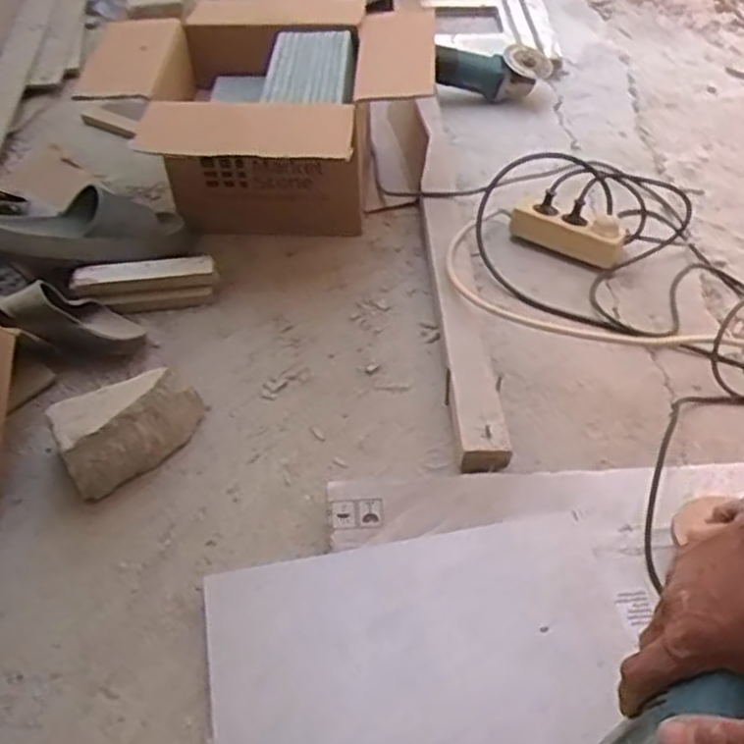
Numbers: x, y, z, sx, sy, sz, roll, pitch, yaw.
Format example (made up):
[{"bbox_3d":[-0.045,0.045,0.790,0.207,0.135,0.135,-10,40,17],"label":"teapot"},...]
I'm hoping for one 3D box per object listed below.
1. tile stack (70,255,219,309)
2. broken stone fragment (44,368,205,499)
[{"bbox_3d":[-0.300,-0.112,1.035,0.180,0.068,0.031,-9,50,-7],"label":"tile stack"},{"bbox_3d":[-0.259,0.061,0.859,0.157,0.103,0.075,-25,53,-19],"label":"broken stone fragment"}]

